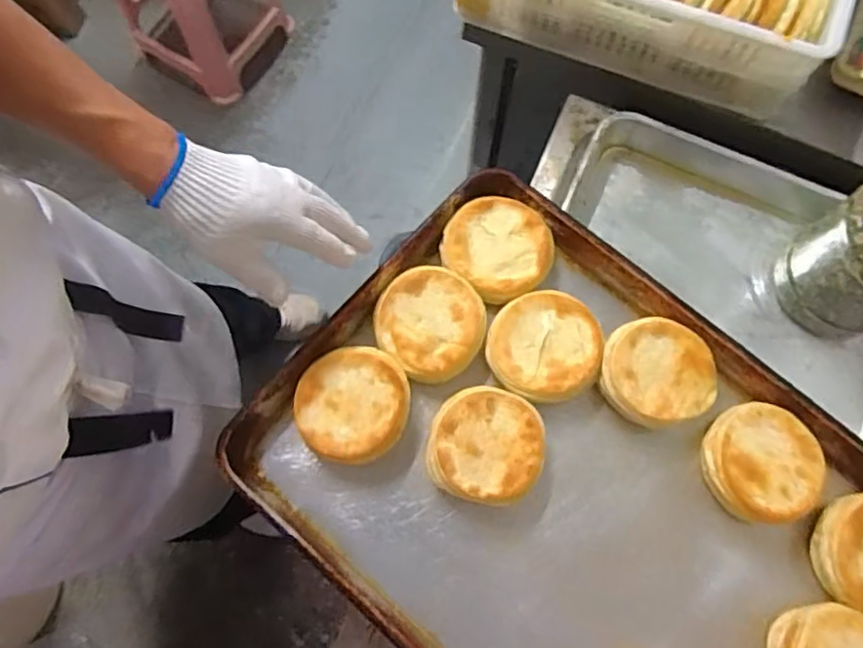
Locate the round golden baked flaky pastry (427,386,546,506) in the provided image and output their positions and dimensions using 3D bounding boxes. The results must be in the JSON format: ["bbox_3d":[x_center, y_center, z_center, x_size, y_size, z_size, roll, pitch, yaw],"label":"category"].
[{"bbox_3d":[0.050,0.111,0.567,0.099,0.044,0.098,0,76,-1],"label":"round golden baked flaky pastry"}]

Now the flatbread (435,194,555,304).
[{"bbox_3d":[0.067,-0.078,0.603,0.102,0.025,0.097,40,79,9],"label":"flatbread"}]

